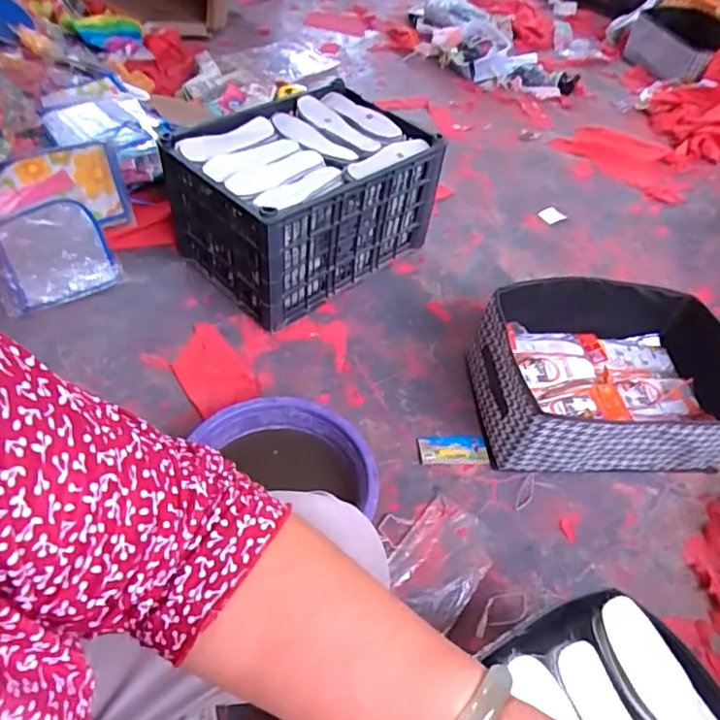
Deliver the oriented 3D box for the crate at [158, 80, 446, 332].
[{"bbox_3d":[-0.122,-0.364,1.250,0.477,0.270,0.394,-34,59,-30],"label":"crate"}]

